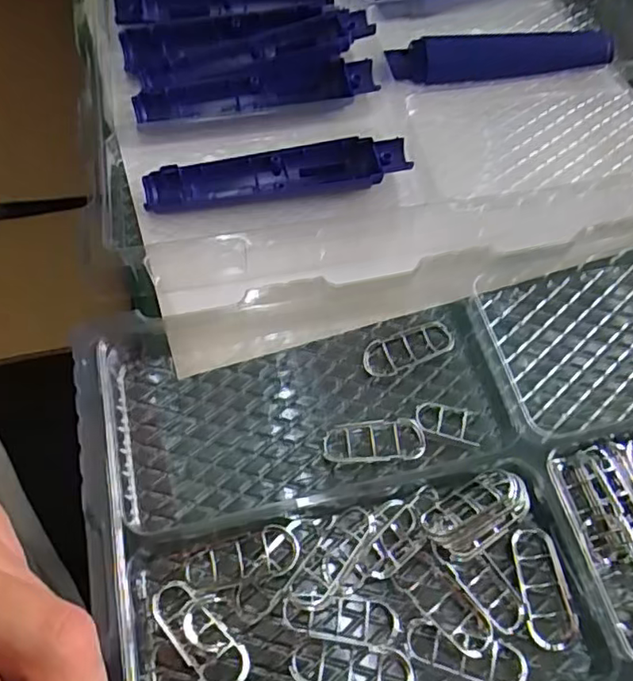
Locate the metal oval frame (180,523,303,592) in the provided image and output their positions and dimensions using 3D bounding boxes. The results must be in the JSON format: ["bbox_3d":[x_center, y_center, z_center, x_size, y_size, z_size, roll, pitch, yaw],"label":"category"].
[{"bbox_3d":[-0.034,0.101,0.275,0.053,0.010,0.022,-11,62,-7],"label":"metal oval frame"}]

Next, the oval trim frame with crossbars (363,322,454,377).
[{"bbox_3d":[0.052,0.005,0.333,0.054,0.010,0.019,-19,63,-11],"label":"oval trim frame with crossbars"}]

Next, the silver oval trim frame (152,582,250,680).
[{"bbox_3d":[-0.052,0.130,0.263,0.052,0.007,0.021,41,68,19],"label":"silver oval trim frame"}]

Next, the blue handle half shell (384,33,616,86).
[{"bbox_3d":[0.139,-0.217,0.453,0.166,0.015,0.047,-3,61,-3],"label":"blue handle half shell"}]

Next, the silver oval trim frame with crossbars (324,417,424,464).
[{"bbox_3d":[0.030,0.052,0.307,0.051,0.010,0.022,-3,61,-3],"label":"silver oval trim frame with crossbars"}]

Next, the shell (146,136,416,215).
[{"bbox_3d":[-0.025,-0.107,0.380,0.166,0.014,0.033,-8,62,-5],"label":"shell"}]

